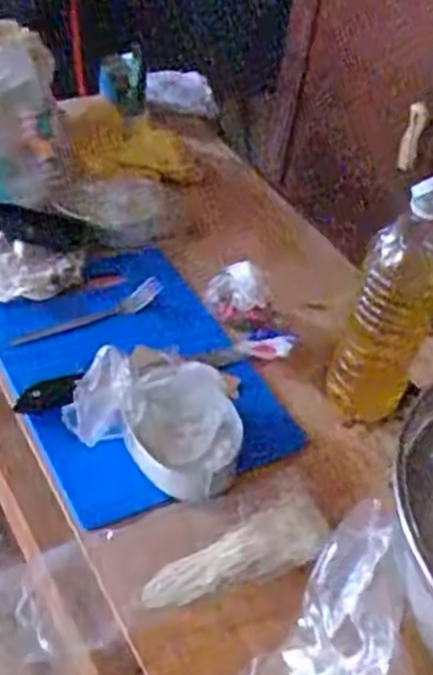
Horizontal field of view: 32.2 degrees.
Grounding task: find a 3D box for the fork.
[{"bbox_3d":[-0.142,-0.023,0.825,0.173,0.019,0.023,-20,45,-2],"label":"fork"}]

